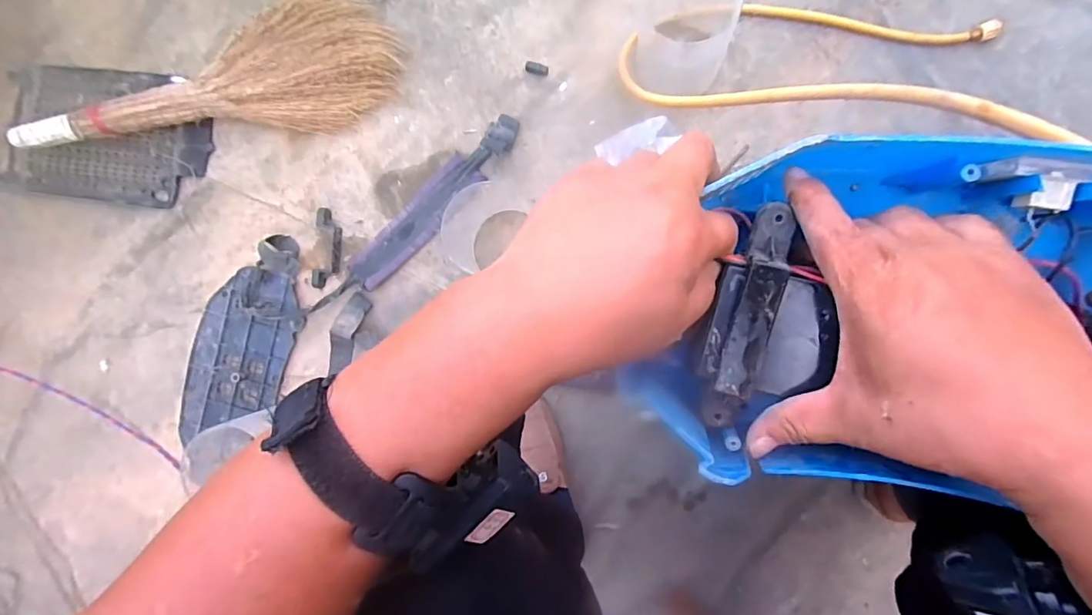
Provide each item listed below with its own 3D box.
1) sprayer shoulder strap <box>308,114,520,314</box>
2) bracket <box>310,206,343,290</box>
[{"bbox_3d":[-0.199,-0.130,0.731,0.424,0.031,0.064,-45,85,4],"label":"sprayer shoulder strap"},{"bbox_3d":[-0.347,-0.093,0.758,0.048,0.018,0.120,4,90,7],"label":"bracket"}]

